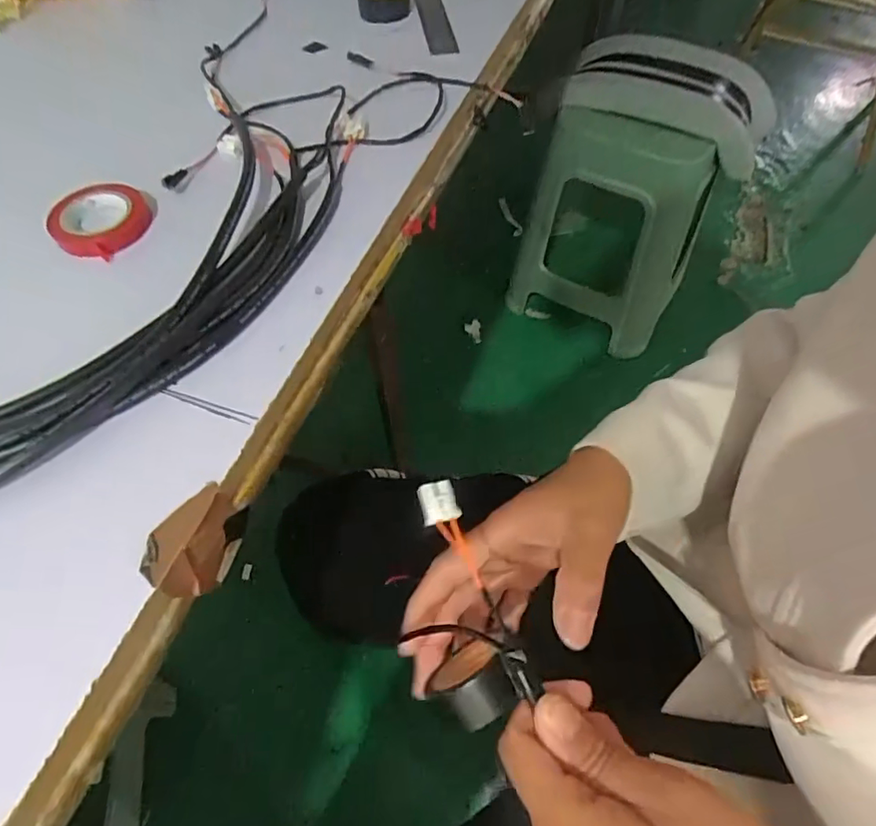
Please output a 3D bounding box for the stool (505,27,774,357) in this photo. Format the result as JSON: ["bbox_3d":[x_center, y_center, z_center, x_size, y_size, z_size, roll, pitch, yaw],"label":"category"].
[{"bbox_3d":[0.390,-0.430,1.181,0.366,0.511,0.308,19,59,12],"label":"stool"}]

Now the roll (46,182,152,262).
[{"bbox_3d":[-0.218,-0.127,0.358,0.058,0.017,0.060,0,57,0],"label":"roll"}]

